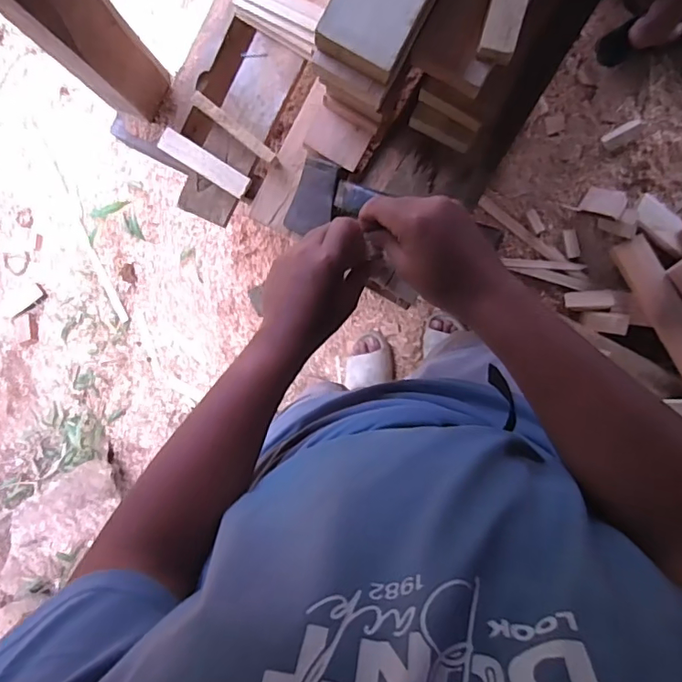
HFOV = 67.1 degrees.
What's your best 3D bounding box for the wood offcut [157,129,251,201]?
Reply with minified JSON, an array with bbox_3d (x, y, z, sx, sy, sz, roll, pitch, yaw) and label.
[{"bbox_3d":[-0.187,-0.243,0.708,0.128,0.020,0.031,32,96,0],"label":"wood offcut"}]

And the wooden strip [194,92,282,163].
[{"bbox_3d":[-0.144,-0.288,0.701,0.134,0.029,0.017,38,96,-1],"label":"wooden strip"}]

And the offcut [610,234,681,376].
[{"bbox_3d":[0.815,-0.075,1.287,0.083,0.036,0.399,-29,84,24],"label":"offcut"}]

